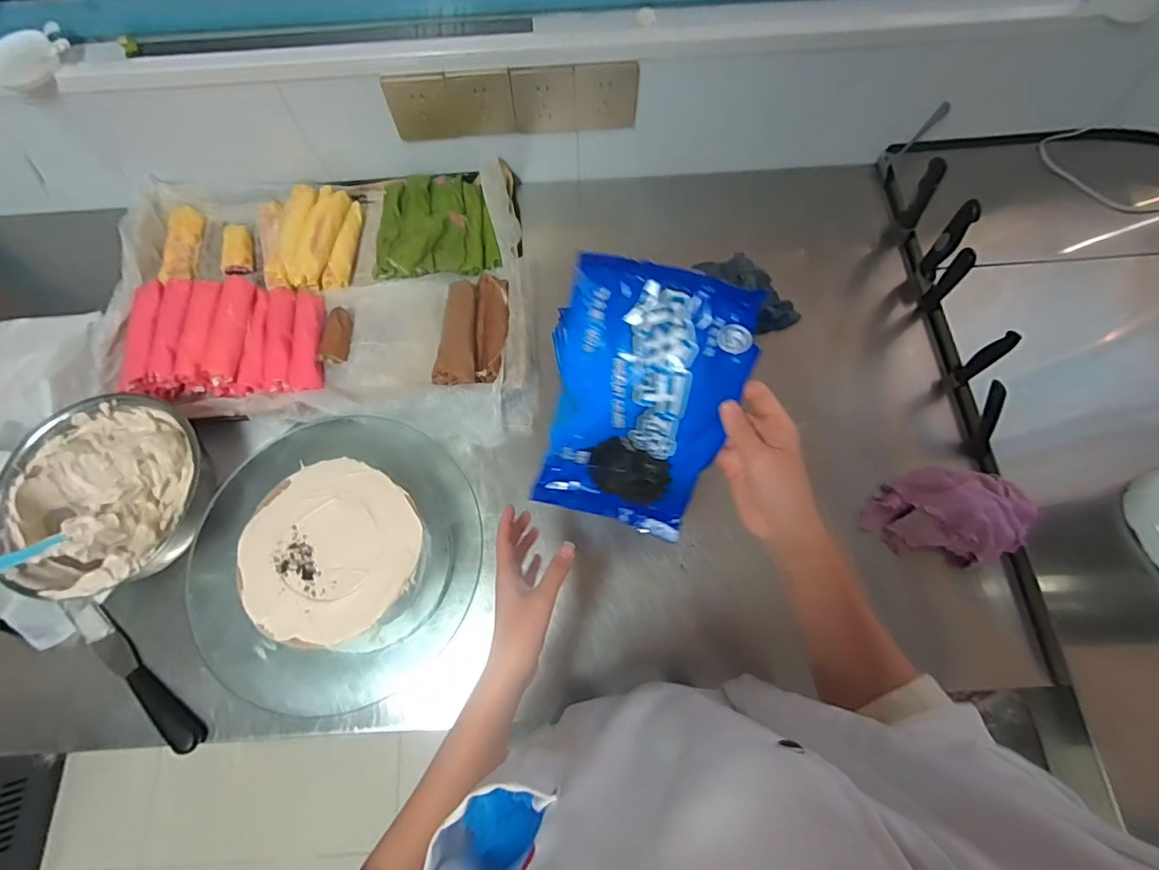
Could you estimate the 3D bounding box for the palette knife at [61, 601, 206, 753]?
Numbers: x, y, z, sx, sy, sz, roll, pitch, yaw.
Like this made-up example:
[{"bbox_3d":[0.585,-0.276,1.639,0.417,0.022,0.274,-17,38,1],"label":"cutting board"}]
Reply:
[{"bbox_3d":[-0.536,0.284,0.615,0.245,0.021,0.029,38,75,13],"label":"palette knife"}]

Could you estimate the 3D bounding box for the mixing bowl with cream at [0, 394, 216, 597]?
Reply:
[{"bbox_3d":[-0.576,0.075,0.639,0.215,0.083,0.233,0,71,1],"label":"mixing bowl with cream"}]

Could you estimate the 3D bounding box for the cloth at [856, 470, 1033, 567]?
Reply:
[{"bbox_3d":[0.461,0.098,0.648,0.187,0.051,0.117,10,71,5],"label":"cloth"}]

